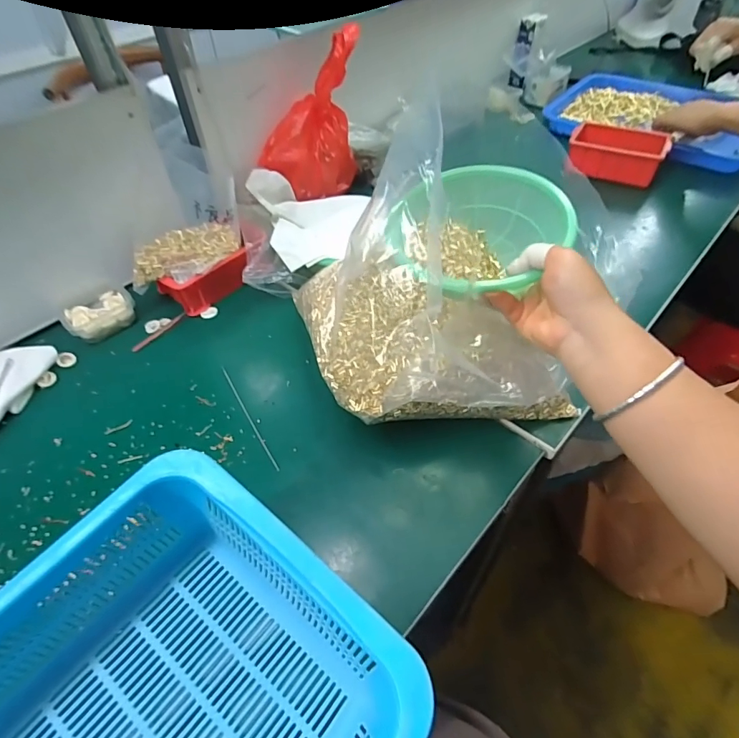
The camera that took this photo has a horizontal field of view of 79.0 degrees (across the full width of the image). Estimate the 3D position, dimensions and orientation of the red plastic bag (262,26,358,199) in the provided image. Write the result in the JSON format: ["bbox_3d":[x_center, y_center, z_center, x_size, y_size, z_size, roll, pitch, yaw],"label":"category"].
[{"bbox_3d":[-0.092,-0.359,0.660,0.148,0.213,0.096,-10,50,-4],"label":"red plastic bag"}]

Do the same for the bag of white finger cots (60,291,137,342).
[{"bbox_3d":[-0.353,-0.073,0.590,0.082,0.032,0.063,-34,55,-22],"label":"bag of white finger cots"}]

